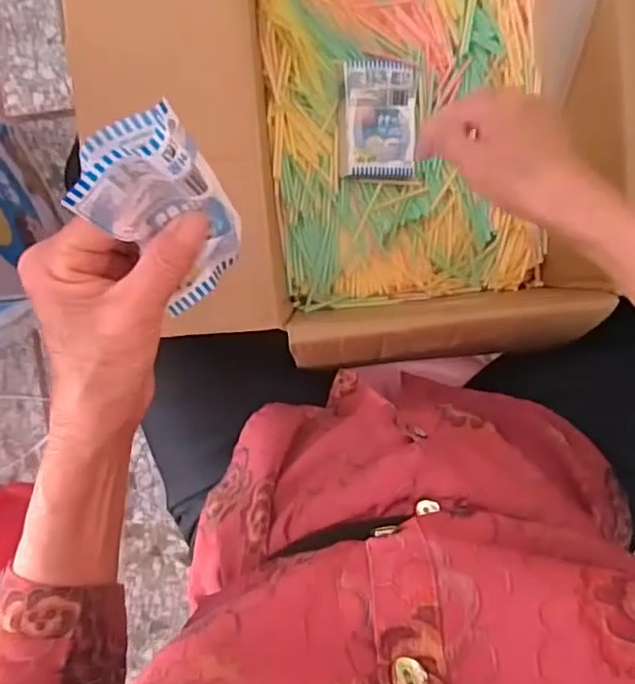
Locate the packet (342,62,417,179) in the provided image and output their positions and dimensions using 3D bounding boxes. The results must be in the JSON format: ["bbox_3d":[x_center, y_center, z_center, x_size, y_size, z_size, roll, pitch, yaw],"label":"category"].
[{"bbox_3d":[0.060,-0.212,0.591,0.074,0.014,0.106,-2,95,-18],"label":"packet"}]

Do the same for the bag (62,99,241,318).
[{"bbox_3d":[-0.066,-0.055,0.280,0.051,0.097,0.024,-27,60,3],"label":"bag"}]

